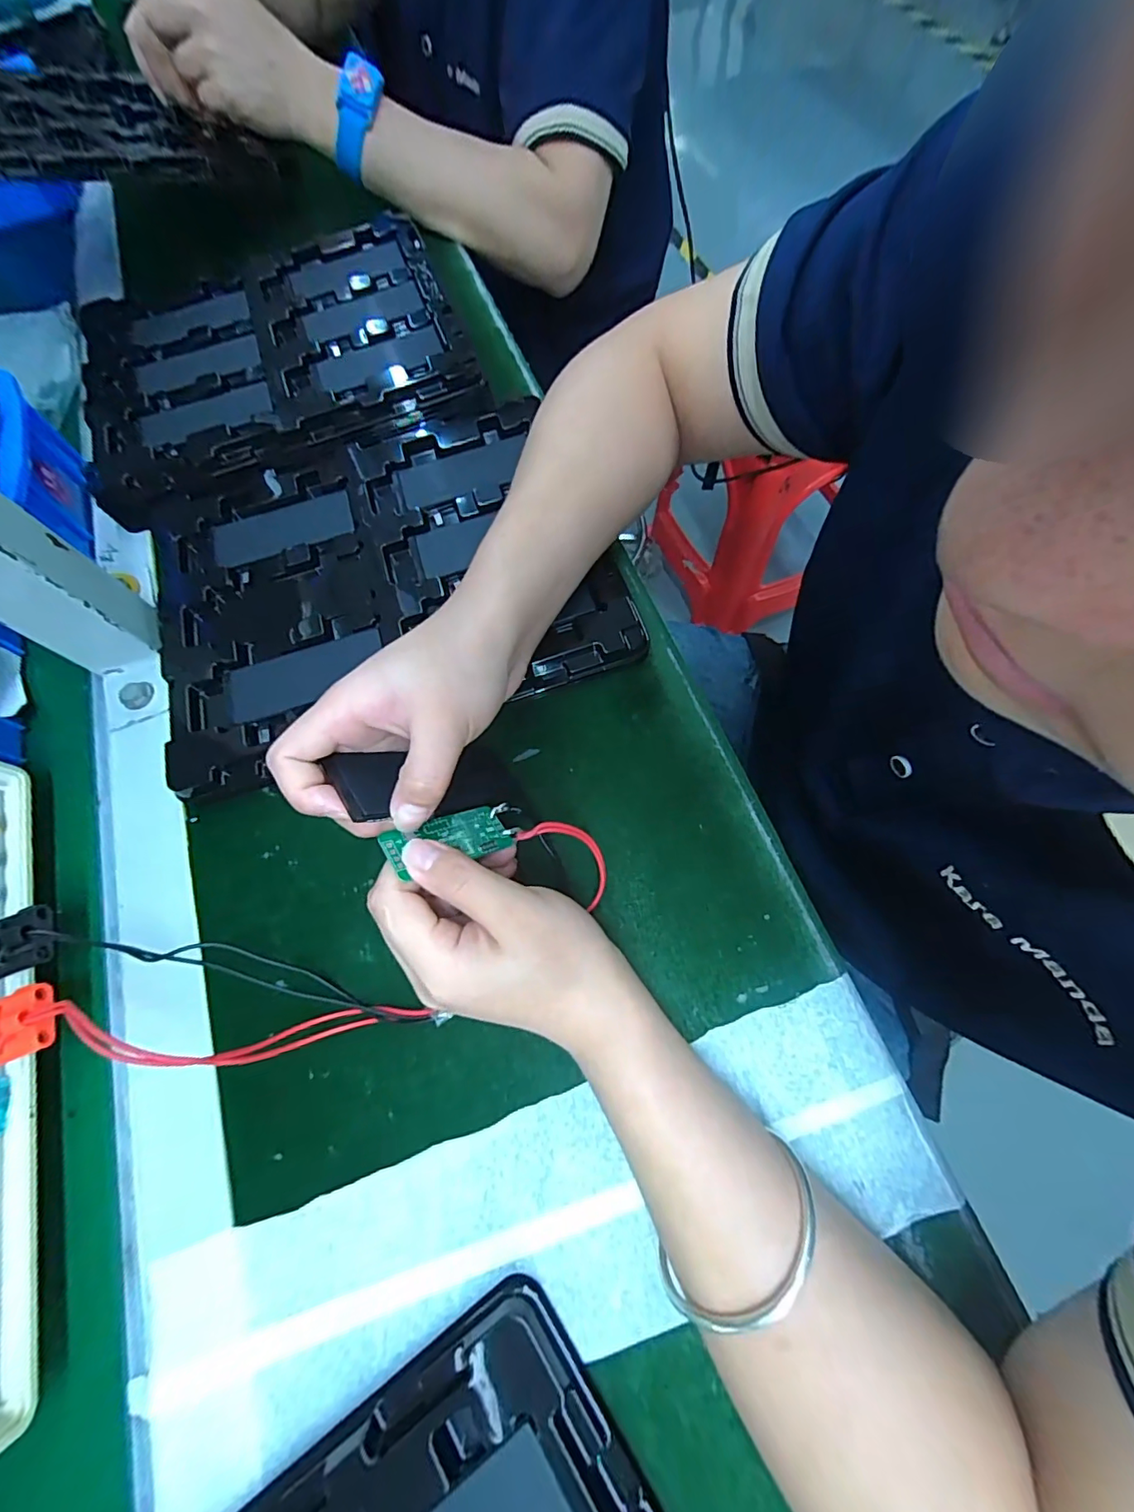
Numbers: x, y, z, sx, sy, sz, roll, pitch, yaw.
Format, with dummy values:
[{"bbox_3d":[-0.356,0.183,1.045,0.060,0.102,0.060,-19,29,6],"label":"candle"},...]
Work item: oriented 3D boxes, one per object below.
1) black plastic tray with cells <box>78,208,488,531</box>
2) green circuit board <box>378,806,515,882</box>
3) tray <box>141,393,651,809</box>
[{"bbox_3d":[-0.222,-0.306,0.393,0.272,0.018,0.221,-21,70,-4],"label":"black plastic tray with cells"},{"bbox_3d":[-0.051,0.035,0.227,0.052,0.004,0.023,-11,51,-41],"label":"green circuit board"},{"bbox_3d":[-0.118,-0.116,0.332,0.273,0.025,0.222,-19,70,-3],"label":"tray"}]

